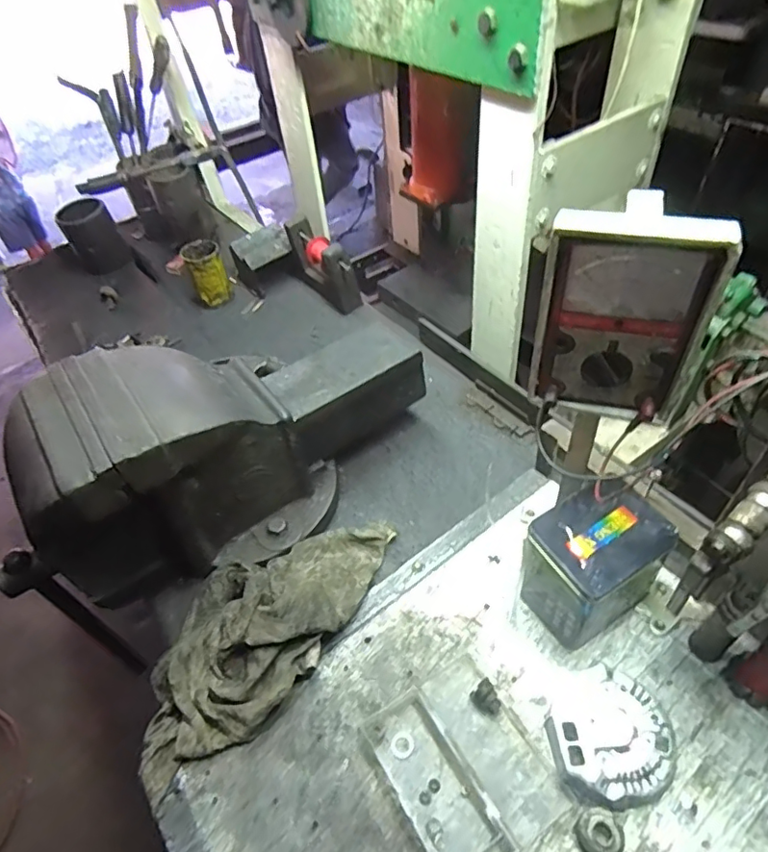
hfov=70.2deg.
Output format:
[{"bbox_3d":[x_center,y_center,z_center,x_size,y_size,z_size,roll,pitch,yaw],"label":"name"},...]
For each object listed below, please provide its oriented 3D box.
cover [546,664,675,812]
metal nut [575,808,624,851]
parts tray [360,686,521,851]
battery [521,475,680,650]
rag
[{"bbox_3d":[0.213,0.294,0.513,0.104,0.037,0.110,30,58,28],"label":"cover"},{"bbox_3d":[0.187,0.356,0.475,0.036,0.019,0.035,-3,48,4],"label":"metal nut"},{"bbox_3d":[0.045,0.332,0.507,0.067,0.026,0.160,-28,51,-17],"label":"parts tray"},{"bbox_3d":[0.221,0.147,0.580,0.124,0.141,0.094,-28,50,-18],"label":"battery"},{"bbox_3d":[-0.146,0.210,0.617,0.177,0.073,0.361,20,53,23],"label":"rag"}]

